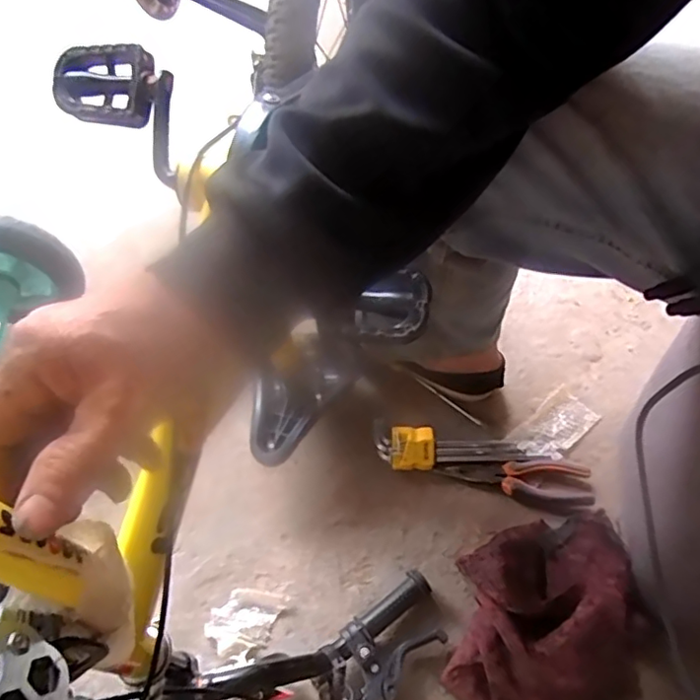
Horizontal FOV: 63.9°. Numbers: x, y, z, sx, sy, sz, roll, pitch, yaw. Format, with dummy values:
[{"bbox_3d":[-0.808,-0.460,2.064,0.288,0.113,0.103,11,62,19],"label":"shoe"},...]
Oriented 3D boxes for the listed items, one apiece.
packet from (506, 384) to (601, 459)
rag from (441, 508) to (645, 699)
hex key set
[{"bbox_3d":[0.270,0.101,0.743,0.117,0.008,0.065,-37,59,-19],"label":"packet"},{"bbox_3d":[0.192,0.266,0.566,0.199,0.089,0.180,-15,55,-6],"label":"rag"},{"bbox_3d":[0.128,0.128,0.714,0.187,0.043,0.050,1,55,6],"label":"hex key set"}]

